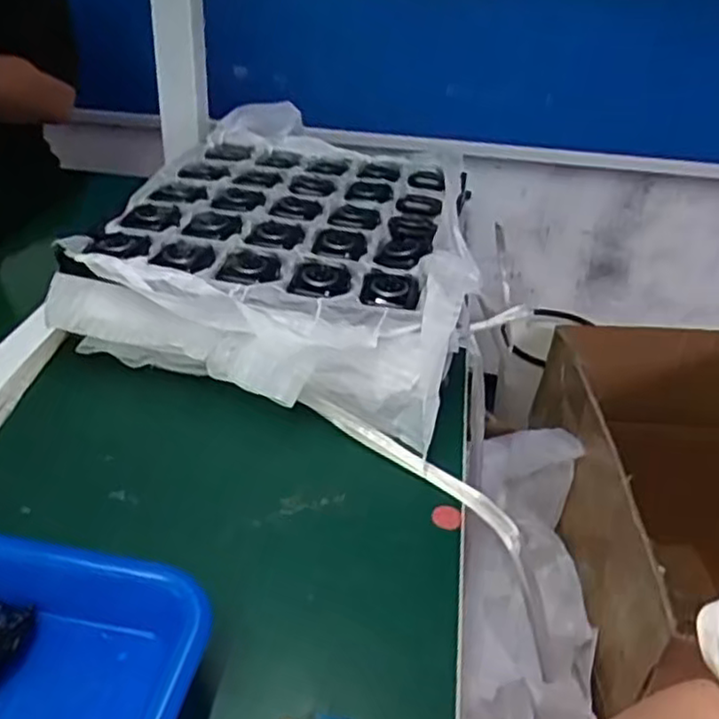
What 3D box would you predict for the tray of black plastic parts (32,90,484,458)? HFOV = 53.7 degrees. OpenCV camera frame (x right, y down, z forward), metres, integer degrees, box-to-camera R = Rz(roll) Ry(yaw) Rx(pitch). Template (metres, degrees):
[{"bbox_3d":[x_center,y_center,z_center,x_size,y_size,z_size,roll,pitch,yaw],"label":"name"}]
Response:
[{"bbox_3d":[-0.043,-0.101,0.554,0.270,0.076,0.333,10,40,9],"label":"tray of black plastic parts"}]

